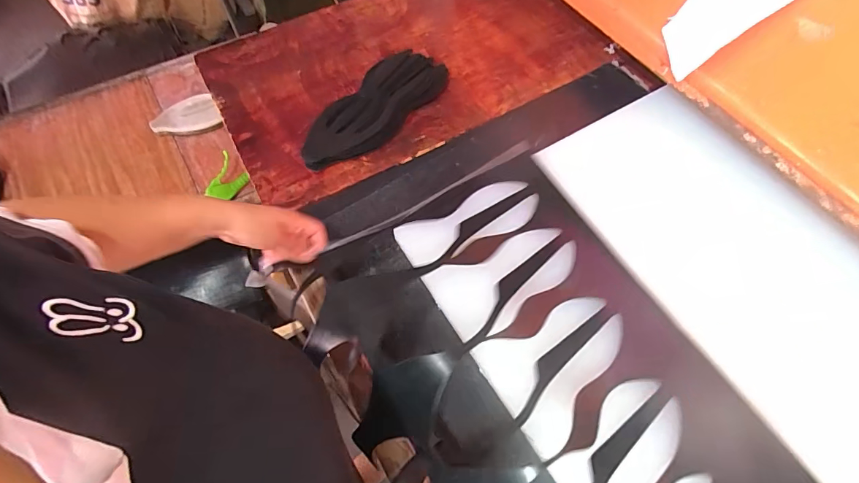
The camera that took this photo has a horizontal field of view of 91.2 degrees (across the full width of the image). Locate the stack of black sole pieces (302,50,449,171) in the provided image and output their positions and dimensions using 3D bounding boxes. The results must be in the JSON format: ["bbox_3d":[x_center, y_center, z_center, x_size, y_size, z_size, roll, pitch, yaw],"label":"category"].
[{"bbox_3d":[-0.079,-0.221,0.671,0.109,0.037,0.298,34,67,18],"label":"stack of black sole pieces"}]

